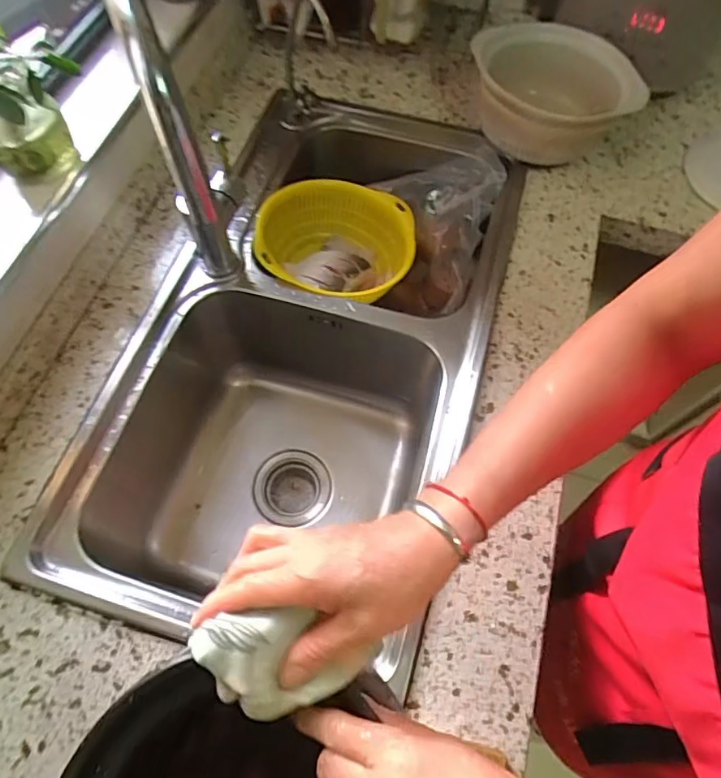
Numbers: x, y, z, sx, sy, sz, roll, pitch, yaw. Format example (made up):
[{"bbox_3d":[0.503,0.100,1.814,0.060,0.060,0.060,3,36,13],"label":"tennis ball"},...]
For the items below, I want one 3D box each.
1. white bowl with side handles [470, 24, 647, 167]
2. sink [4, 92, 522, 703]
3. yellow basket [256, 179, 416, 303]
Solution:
[{"bbox_3d":[0.266,-0.406,0.749,0.215,0.119,0.184,7,64,2],"label":"white bowl with side handles"},{"bbox_3d":[-0.054,-0.038,0.740,0.382,0.235,0.731,17,65,7],"label":"sink"},{"bbox_3d":[-0.030,-0.190,0.756,0.213,0.109,0.208,0,64,-1],"label":"yellow basket"}]

